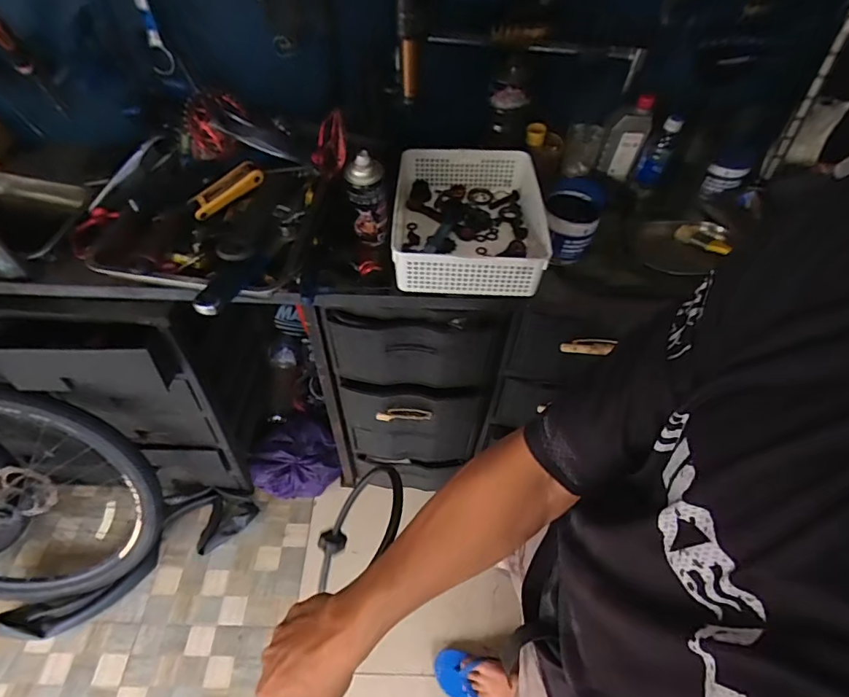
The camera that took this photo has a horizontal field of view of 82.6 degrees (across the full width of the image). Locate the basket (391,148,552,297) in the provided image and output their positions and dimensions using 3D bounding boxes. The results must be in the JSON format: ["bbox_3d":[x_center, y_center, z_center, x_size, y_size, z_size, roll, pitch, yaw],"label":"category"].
[{"bbox_3d":[0.079,-0.230,0.857,0.256,0.082,0.324,2,52,-1],"label":"basket"}]

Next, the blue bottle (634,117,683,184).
[{"bbox_3d":[0.453,-0.381,0.939,0.046,0.134,0.040,14,53,8],"label":"blue bottle"}]

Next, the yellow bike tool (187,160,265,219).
[{"bbox_3d":[-0.329,-0.264,0.803,0.127,0.027,0.038,-41,62,-14],"label":"yellow bike tool"}]

